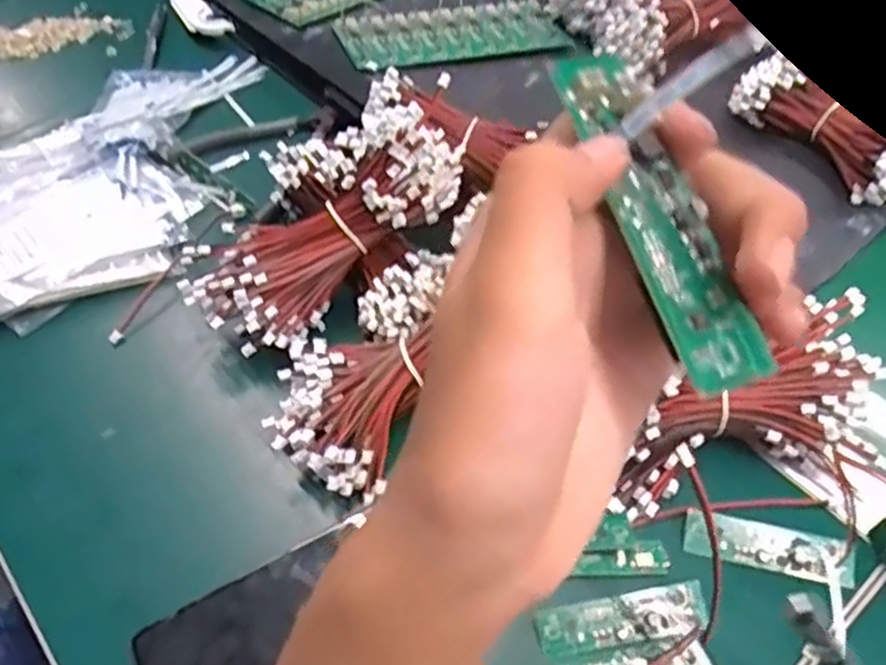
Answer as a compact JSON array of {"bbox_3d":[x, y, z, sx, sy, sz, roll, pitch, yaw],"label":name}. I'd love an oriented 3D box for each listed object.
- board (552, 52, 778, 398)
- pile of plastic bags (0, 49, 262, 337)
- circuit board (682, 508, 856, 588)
[{"bbox_3d":[0.048,-0.025,0.164,0.021,0.006,0.079,-22,82,-16],"label":"board"},{"bbox_3d":[-0.246,-0.122,0.550,0.197,0.031,0.329,33,59,23],"label":"pile of plastic bags"},{"bbox_3d":[0.169,0.111,0.383,0.085,0.005,0.022,11,53,8],"label":"circuit board"}]

